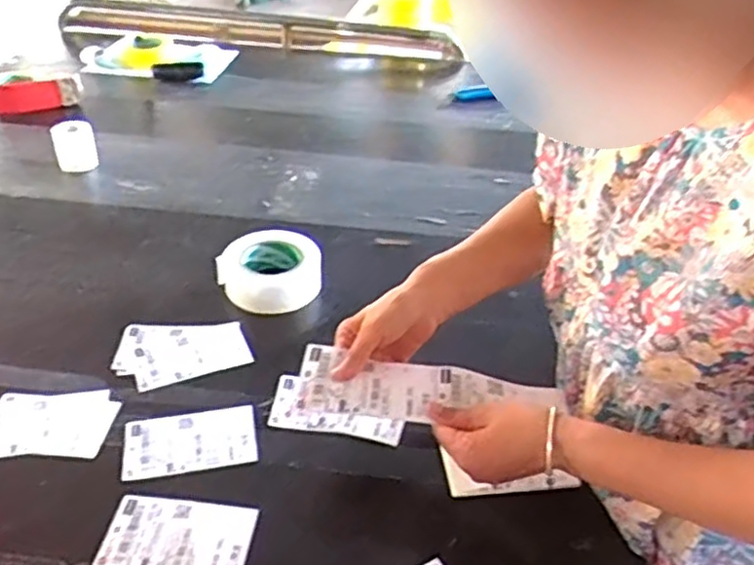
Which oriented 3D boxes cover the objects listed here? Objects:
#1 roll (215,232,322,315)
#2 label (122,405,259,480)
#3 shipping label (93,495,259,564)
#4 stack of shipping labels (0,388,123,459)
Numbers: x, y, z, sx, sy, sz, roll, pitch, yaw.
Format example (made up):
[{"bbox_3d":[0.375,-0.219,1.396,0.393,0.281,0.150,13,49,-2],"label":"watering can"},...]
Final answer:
[{"bbox_3d":[-0.168,-0.019,1.094,0.158,0.066,0.158,2,35,-2],"label":"roll"},{"bbox_3d":[-0.213,0.183,0.797,0.146,0.005,0.087,-4,39,-13],"label":"label"},{"bbox_3d":[-0.197,0.254,0.692,0.141,0.005,0.087,6,39,5],"label":"shipping label"},{"bbox_3d":[-0.387,0.163,0.814,0.156,0.007,0.108,0,35,-4],"label":"stack of shipping labels"}]

